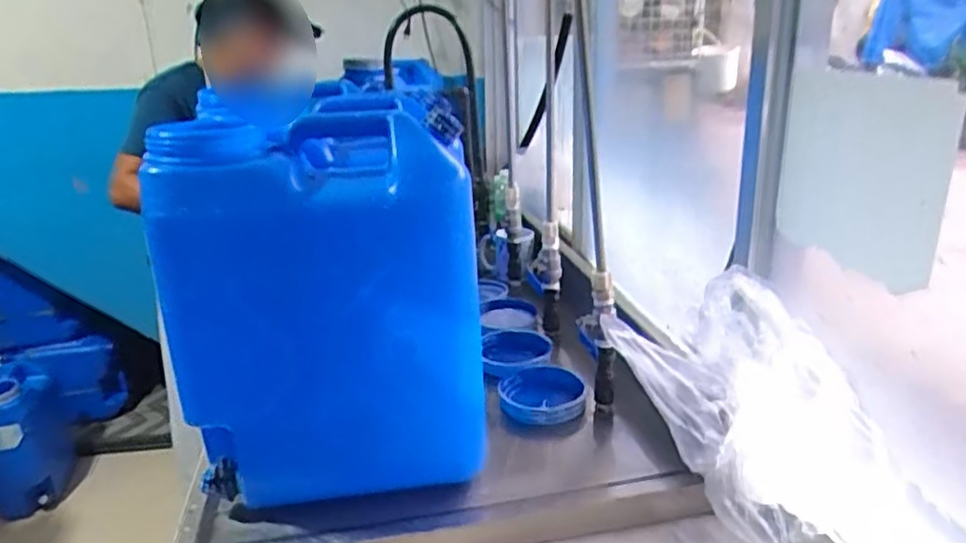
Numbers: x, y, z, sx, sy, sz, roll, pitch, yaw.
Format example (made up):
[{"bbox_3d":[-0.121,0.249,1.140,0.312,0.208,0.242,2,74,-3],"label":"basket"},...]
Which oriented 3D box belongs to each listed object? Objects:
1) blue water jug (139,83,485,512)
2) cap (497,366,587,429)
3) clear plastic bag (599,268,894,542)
[{"bbox_3d":[-0.175,0.043,0.774,0.325,0.428,0.148,-5,20,-9],"label":"blue water jug"},{"bbox_3d":[0.083,0.177,0.967,0.118,0.038,0.118,-2,20,1],"label":"cap"},{"bbox_3d":[0.280,0.137,0.714,0.267,0.240,0.128,11,24,32],"label":"clear plastic bag"}]

